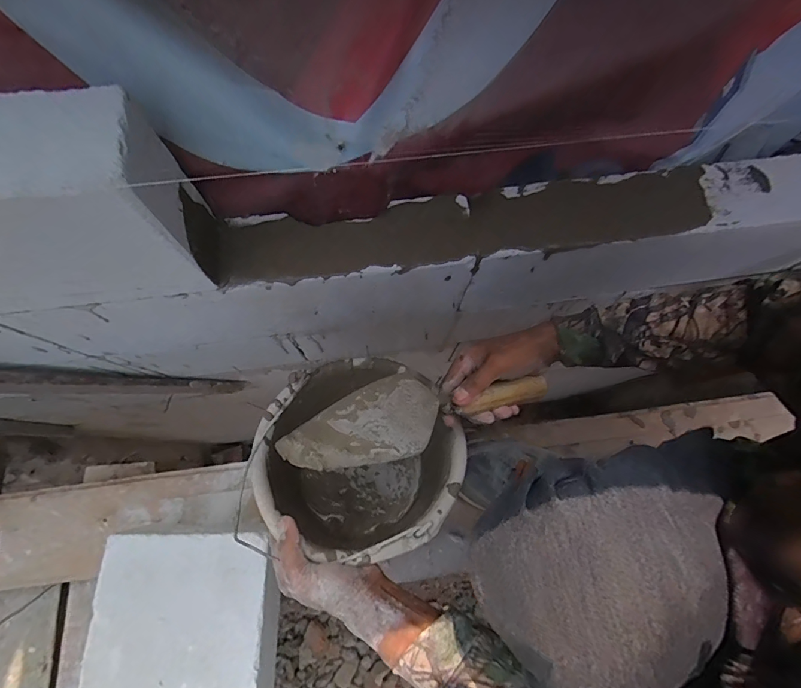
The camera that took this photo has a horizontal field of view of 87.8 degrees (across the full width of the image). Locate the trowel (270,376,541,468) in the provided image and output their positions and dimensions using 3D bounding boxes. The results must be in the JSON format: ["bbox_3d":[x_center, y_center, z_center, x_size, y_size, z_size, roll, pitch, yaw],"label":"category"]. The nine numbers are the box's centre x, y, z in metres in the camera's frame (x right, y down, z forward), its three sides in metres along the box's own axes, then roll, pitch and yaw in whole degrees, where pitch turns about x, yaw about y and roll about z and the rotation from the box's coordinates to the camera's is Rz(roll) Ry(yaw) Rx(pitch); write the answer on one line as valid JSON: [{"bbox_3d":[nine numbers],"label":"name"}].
[{"bbox_3d":[0.028,0.066,0.421,0.283,0.035,0.071,-10,75,-20],"label":"trowel"}]

